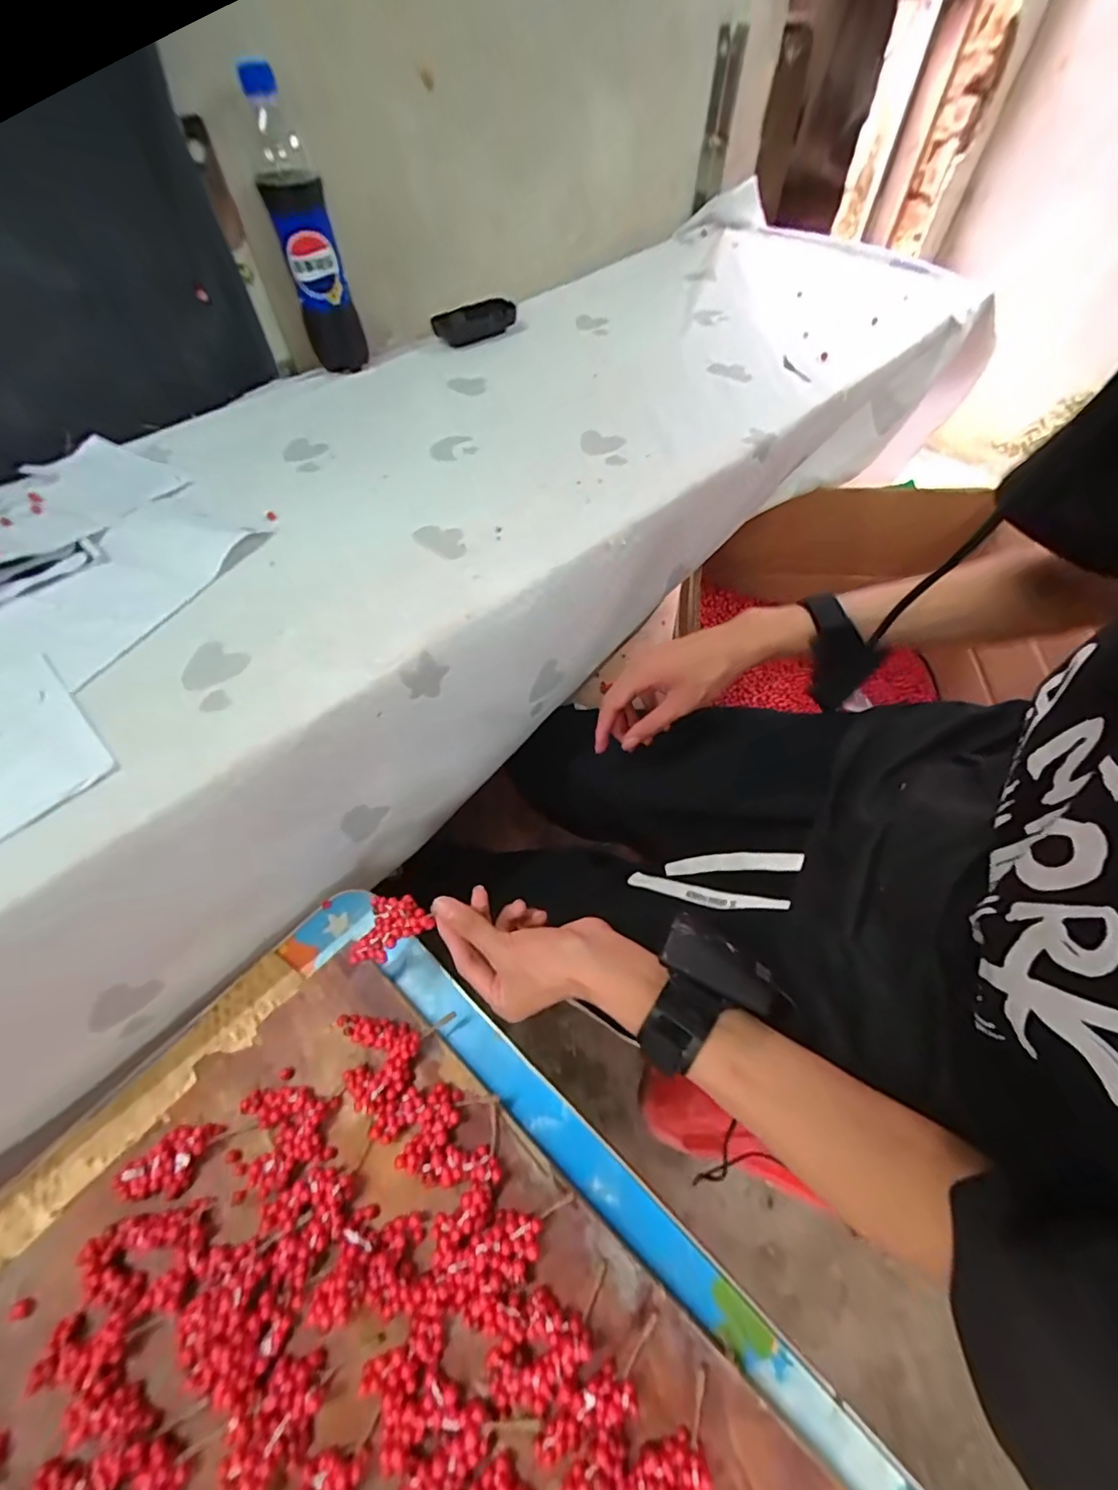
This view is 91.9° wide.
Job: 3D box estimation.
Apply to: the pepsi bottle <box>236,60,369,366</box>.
[{"bbox_3d":[-0.270,-0.547,0.576,0.061,0.226,0.071,-18,57,-12],"label":"pepsi bottle"}]

